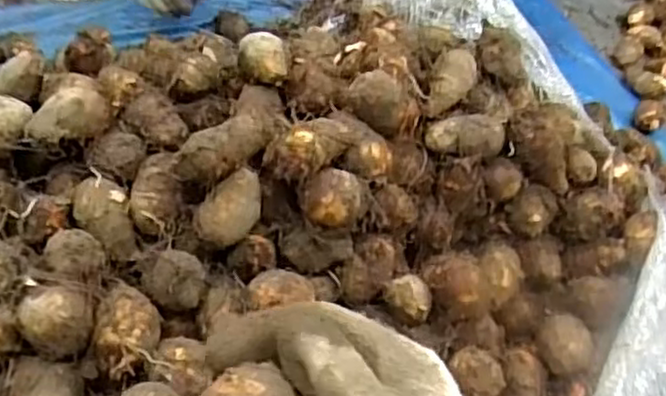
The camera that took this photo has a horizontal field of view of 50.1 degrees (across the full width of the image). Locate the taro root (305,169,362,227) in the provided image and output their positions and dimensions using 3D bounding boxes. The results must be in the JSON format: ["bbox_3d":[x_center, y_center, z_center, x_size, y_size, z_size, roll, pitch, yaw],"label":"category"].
[{"bbox_3d":[0.000,-0.001,0.452,0.035,0.030,0.031,1,49,-4],"label":"taro root"}]

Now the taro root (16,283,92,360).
[{"bbox_3d":[-0.156,0.068,0.402,0.037,0.029,0.034,2,49,-3],"label":"taro root"}]

